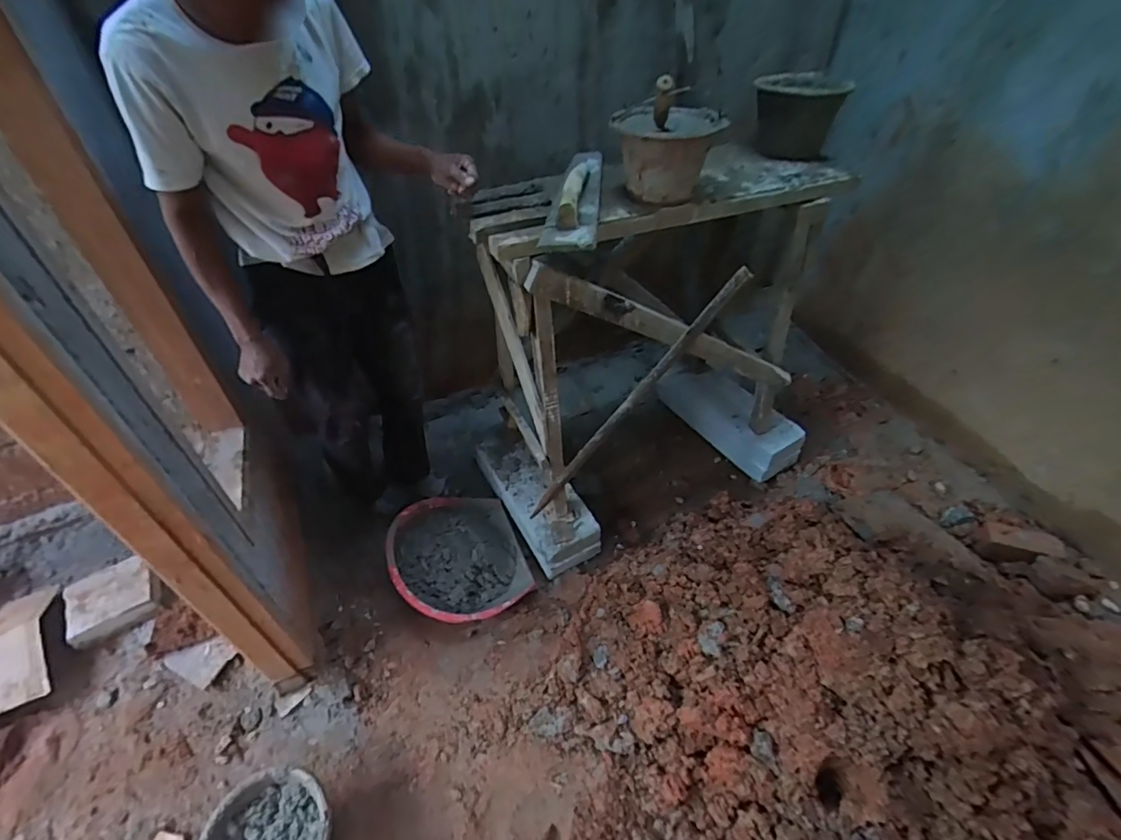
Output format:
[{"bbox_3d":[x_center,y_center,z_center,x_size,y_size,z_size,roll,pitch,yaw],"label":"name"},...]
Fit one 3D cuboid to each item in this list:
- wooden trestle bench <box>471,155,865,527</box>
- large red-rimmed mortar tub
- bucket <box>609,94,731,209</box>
[{"bbox_3d":[0.251,-0.299,1.557,0.926,0.868,0.483,-19,47,-18],"label":"wooden trestle bench"},{"bbox_3d":[-0.318,0.407,1.626,0.381,0.125,0.431,-16,46,-15],"label":"large red-rimmed mortar tub"},{"bbox_3d":[0.241,-0.619,1.219,0.227,0.169,0.247,-1,44,1],"label":"bucket"}]

